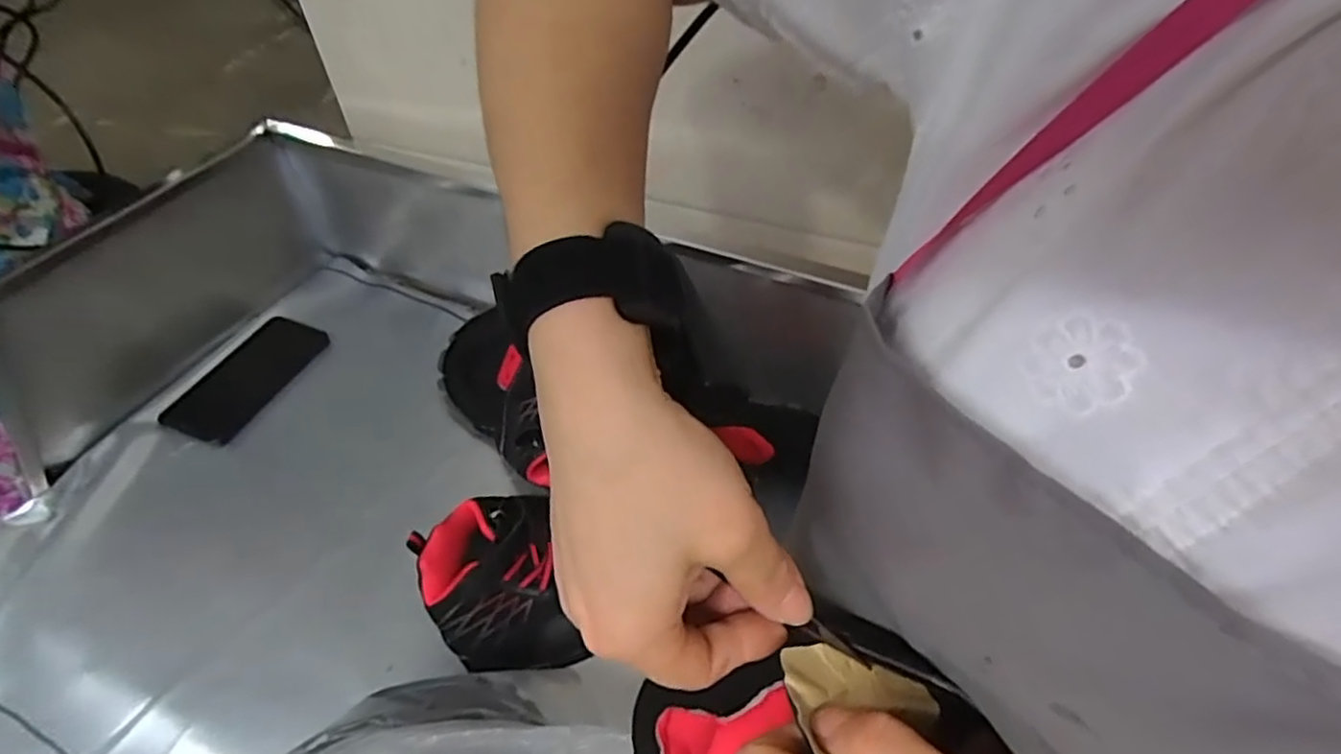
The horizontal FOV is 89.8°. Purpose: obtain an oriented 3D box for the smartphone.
[{"bbox_3d":[-0.453,-0.004,0.723,0.088,0.007,0.165,17,50,15],"label":"smartphone"}]

